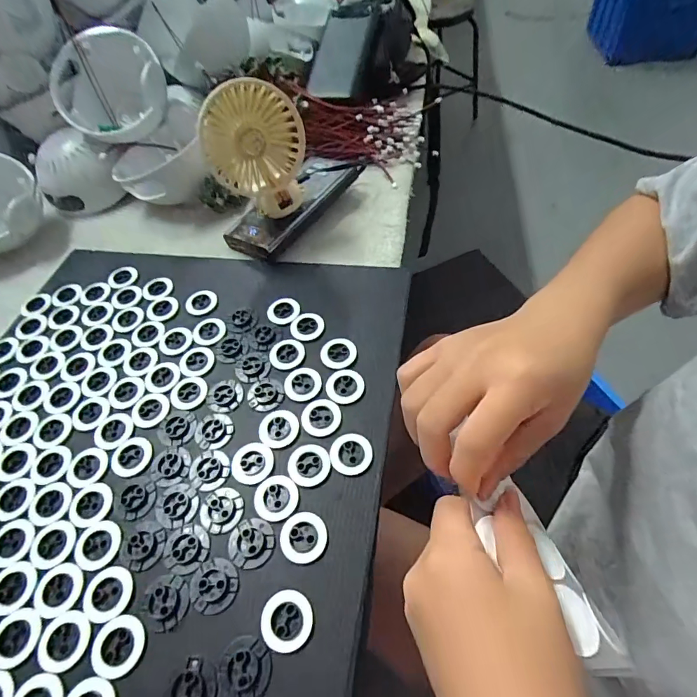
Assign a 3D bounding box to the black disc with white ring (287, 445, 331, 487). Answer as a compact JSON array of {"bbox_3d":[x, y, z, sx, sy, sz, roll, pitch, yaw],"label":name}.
[{"bbox_3d":[-0.027,0.077,0.279,0.028,0.004,0.027,-3,53,4],"label":"black disc with white ring"}]

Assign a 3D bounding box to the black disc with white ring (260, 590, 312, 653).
[{"bbox_3d":[-0.034,0.148,0.227,0.028,0.004,0.028,-3,53,4],"label":"black disc with white ring"}]

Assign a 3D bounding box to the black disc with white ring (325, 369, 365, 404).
[{"bbox_3d":[-0.003,0.027,0.312,0.028,0.004,0.028,-3,53,4],"label":"black disc with white ring"}]

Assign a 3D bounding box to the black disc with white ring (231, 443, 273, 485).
[{"bbox_3d":[-0.066,0.077,0.283,0.028,0.004,0.027,-3,53,4],"label":"black disc with white ring"}]

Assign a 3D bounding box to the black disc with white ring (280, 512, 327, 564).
[{"bbox_3d":[-0.027,0.113,0.252,0.028,0.004,0.028,-5,53,2],"label":"black disc with white ring"}]

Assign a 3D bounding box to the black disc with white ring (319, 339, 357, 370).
[{"bbox_3d":[-0.008,0.003,0.331,0.027,0.004,0.027,-3,53,4],"label":"black disc with white ring"}]

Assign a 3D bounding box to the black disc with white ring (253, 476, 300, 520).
[{"bbox_3d":[-0.047,0.095,0.268,0.028,0.004,0.028,-3,53,4],"label":"black disc with white ring"}]

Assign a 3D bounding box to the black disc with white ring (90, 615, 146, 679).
[{"bbox_3d":[-0.126,0.161,0.227,0.027,0.004,0.027,-6,53,1],"label":"black disc with white ring"}]

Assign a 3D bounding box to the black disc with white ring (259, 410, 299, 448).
[{"bbox_3d":[-0.050,0.056,0.296,0.028,0.004,0.027,-3,53,4],"label":"black disc with white ring"}]

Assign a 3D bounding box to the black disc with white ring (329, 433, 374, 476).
[{"bbox_3d":[0.002,0.070,0.281,0.028,0.004,0.028,-3,53,4],"label":"black disc with white ring"}]

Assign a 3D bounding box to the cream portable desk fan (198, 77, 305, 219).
[{"bbox_3d":[-0.083,-0.176,0.377,0.089,0.106,0.049,-13,54,-2],"label":"cream portable desk fan"}]

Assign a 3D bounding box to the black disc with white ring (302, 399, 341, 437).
[{"bbox_3d":[-0.020,0.049,0.300,0.028,0.004,0.028,-3,53,4],"label":"black disc with white ring"}]

